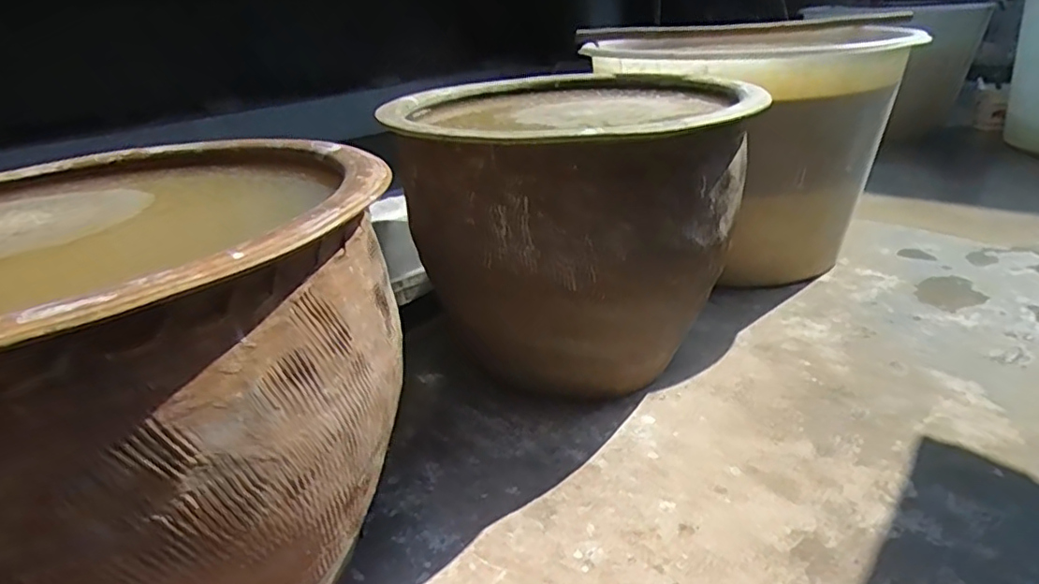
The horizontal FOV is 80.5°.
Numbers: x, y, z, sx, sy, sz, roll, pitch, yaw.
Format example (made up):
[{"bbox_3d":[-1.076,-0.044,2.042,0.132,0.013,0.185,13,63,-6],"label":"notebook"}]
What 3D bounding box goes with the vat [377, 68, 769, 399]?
[{"bbox_3d":[0.145,-0.181,1.644,0.809,0.670,0.896,3,25,13],"label":"vat"}]

